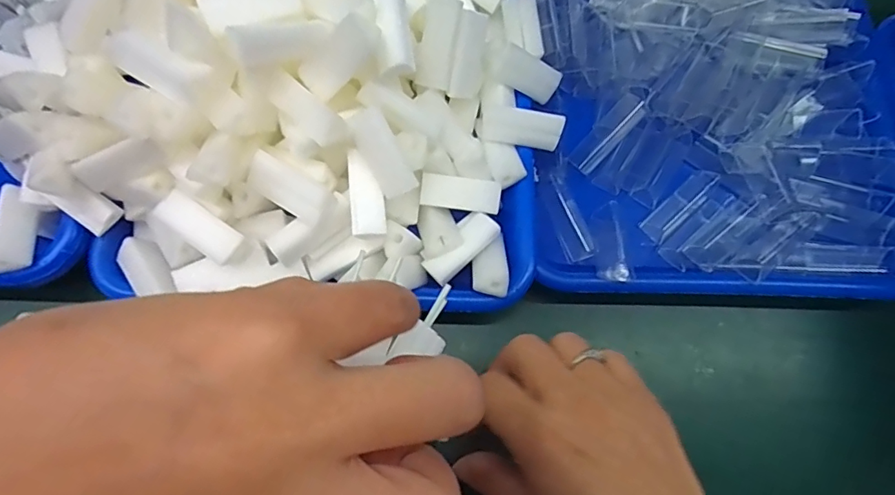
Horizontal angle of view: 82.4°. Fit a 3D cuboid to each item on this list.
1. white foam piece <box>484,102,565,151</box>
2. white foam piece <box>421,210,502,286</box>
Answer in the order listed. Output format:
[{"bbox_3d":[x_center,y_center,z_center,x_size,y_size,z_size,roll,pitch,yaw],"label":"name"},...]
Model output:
[{"bbox_3d":[0.043,-0.071,0.301,0.047,0.007,0.021,11,107,1],"label":"white foam piece"},{"bbox_3d":[0.008,-0.001,0.285,0.045,0.008,0.018,-43,78,-14],"label":"white foam piece"}]

